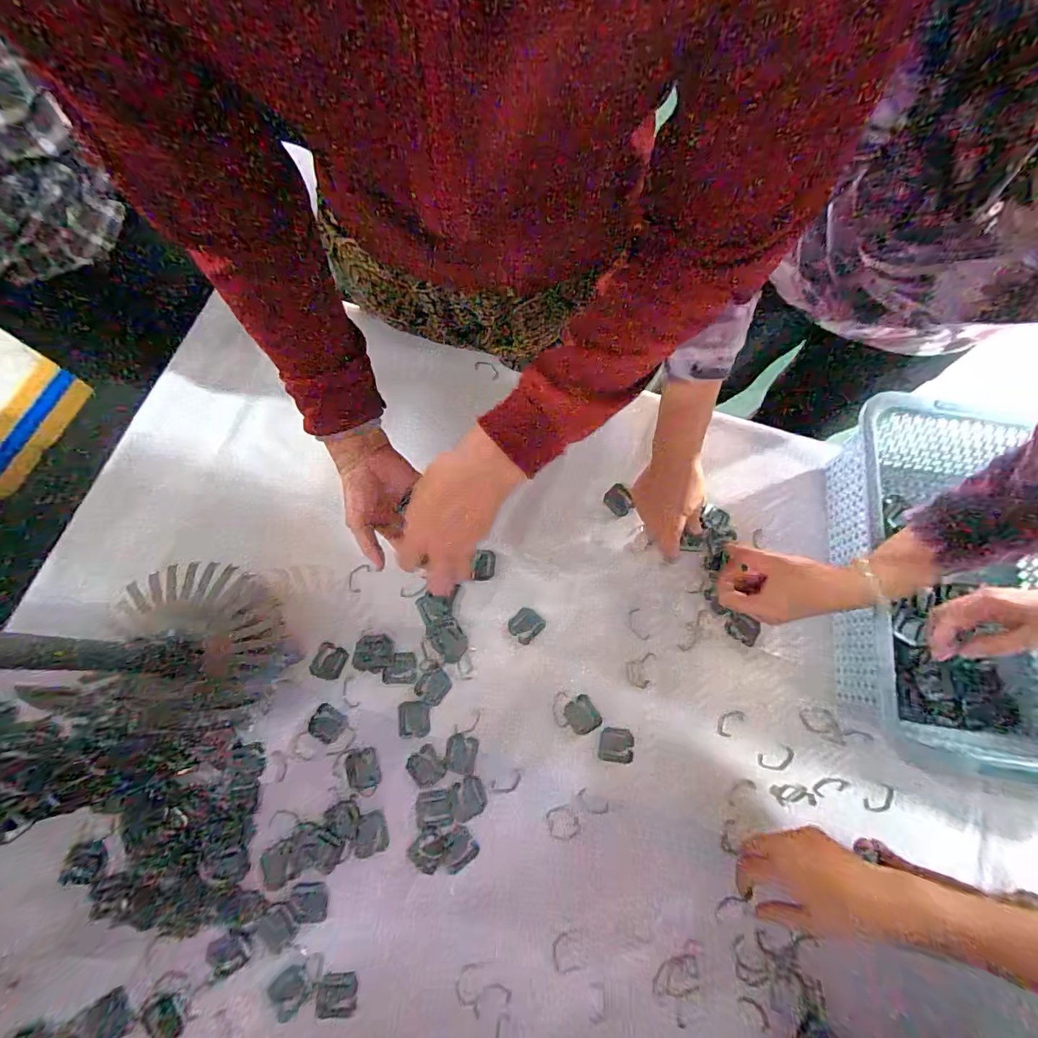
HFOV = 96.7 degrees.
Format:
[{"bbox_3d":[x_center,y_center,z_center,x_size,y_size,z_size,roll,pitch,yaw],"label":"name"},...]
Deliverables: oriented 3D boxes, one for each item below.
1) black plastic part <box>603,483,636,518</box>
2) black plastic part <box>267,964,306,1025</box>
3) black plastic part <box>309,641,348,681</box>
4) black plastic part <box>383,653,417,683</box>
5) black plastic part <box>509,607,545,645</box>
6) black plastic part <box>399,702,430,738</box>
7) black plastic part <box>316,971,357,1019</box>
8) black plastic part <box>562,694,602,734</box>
[{"bbox_3d":[0.127,-0.023,0.587,0.033,0.004,0.037,-43,82,5],"label":"black plastic part"},{"bbox_3d":[-0.226,0.469,0.455,0.037,0.004,0.037,1,75,-2],"label":"black plastic part"},{"bbox_3d":[-0.222,0.167,0.538,0.034,0.005,0.039,23,75,4],"label":"black plastic part"},{"bbox_3d":[-0.139,0.174,0.538,0.039,0.004,0.035,-1,75,-3],"label":"black plastic part"},{"bbox_3d":[0.008,0.129,0.561,0.035,0.004,0.039,44,77,9],"label":"black plastic part"},{"bbox_3d":[-0.120,0.228,0.525,0.035,0.004,0.038,-4,75,-4],"label":"black plastic part"},{"bbox_3d":[-0.181,0.473,0.458,0.039,0.006,0.033,-5,75,-4],"label":"black plastic part"},{"bbox_3d":[0.073,0.228,0.534,0.035,0.004,0.038,-32,79,-10],"label":"black plastic part"}]

